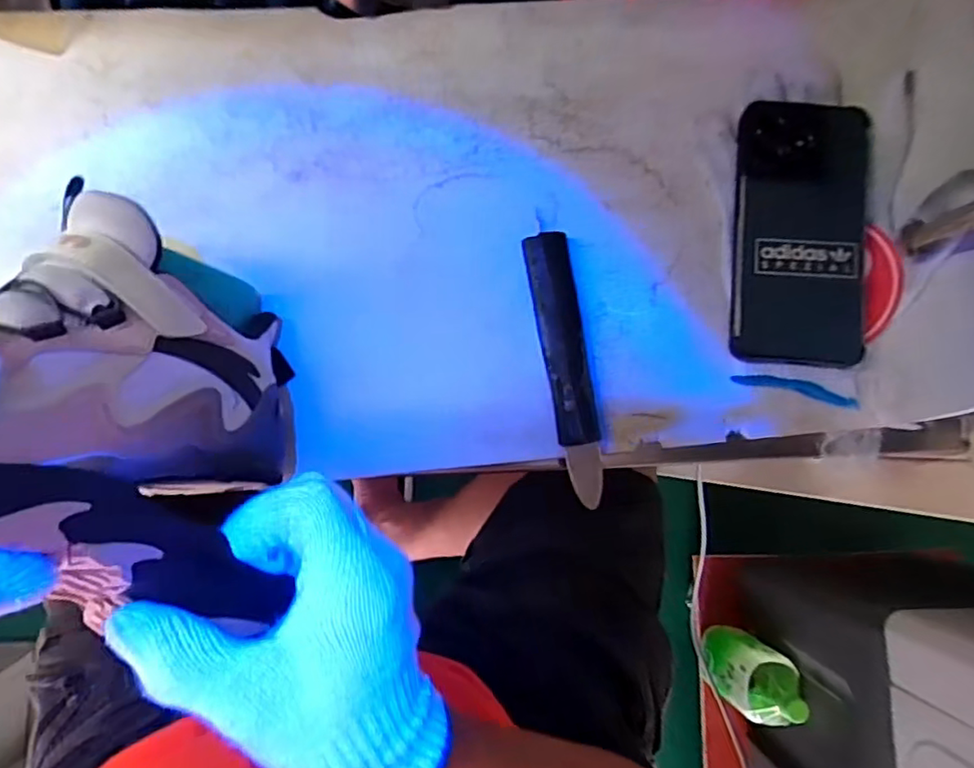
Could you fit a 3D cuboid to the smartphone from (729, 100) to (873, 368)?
[{"bbox_3d":[0.196,-0.095,0.385,0.080,0.014,0.164,4,86,4],"label":"smartphone"}]

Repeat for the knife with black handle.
[{"bbox_3d":[0.050,-0.011,0.380,0.029,0.014,0.165,-10,85,-5],"label":"knife with black handle"}]

